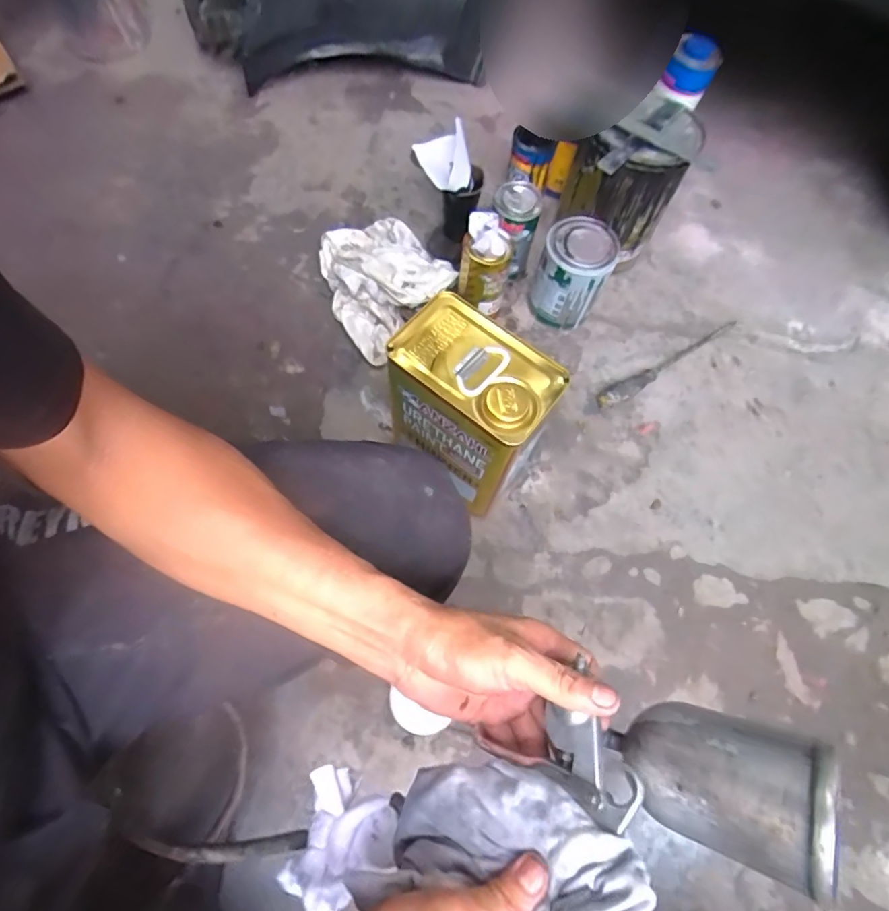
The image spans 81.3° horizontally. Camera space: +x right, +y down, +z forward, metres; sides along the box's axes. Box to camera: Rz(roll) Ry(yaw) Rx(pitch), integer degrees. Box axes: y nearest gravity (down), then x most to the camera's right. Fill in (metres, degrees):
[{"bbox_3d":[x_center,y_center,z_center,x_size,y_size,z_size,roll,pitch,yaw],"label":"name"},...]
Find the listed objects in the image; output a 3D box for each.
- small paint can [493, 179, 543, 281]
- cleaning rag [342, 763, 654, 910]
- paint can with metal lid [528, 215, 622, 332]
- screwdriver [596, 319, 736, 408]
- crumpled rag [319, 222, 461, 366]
[{"bbox_3d":[0.109,-0.355,0.823,0.073,0.126,0.080,-11,68,-8],"label":"small paint can"},{"bbox_3d":[0.045,0.233,0.283,0.169,0.058,0.096,21,69,6],"label":"cleaning rag"},{"bbox_3d":[0.196,-0.278,0.805,0.106,0.140,0.106,18,69,5],"label":"paint can with metal lid"},{"bbox_3d":[0.355,-0.156,0.821,0.293,0.033,0.034,-34,73,-15],"label":"screwdriver"},{"bbox_3d":[-0.107,-0.284,0.838,0.201,0.062,0.246,-38,74,-16],"label":"crumpled rag"}]

